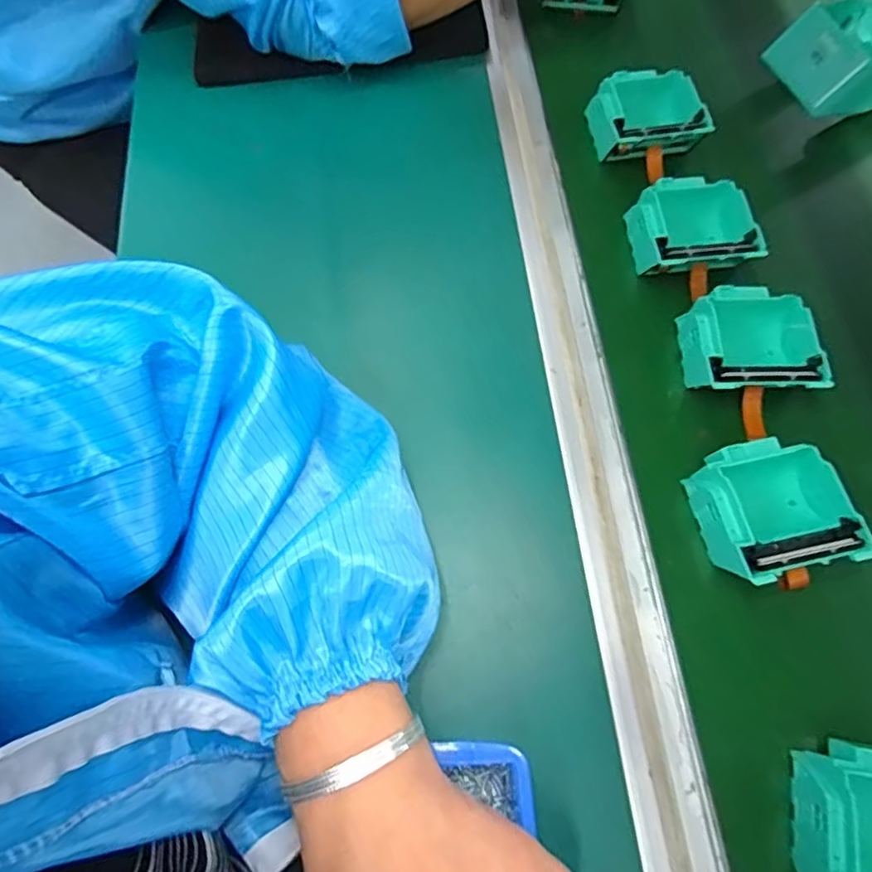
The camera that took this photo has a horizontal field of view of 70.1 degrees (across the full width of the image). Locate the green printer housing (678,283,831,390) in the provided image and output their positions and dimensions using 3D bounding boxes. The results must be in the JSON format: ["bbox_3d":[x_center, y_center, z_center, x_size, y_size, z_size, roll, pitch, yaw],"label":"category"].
[{"bbox_3d":[0.202,-0.059,0.407,0.076,0.039,0.075,2,68,3],"label":"green printer housing"}]

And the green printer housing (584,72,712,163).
[{"bbox_3d":[0.162,-0.247,0.487,0.080,0.040,0.070,-5,68,0],"label":"green printer housing"}]

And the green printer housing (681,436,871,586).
[{"bbox_3d":[0.194,0.042,0.365,0.077,0.039,0.082,-13,68,-3],"label":"green printer housing"}]

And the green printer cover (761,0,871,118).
[{"bbox_3d":[0.366,-0.314,0.505,0.189,0.059,0.090,-21,69,-6],"label":"green printer cover"}]

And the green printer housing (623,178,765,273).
[{"bbox_3d":[0.178,-0.146,0.444,0.081,0.041,0.076,-6,68,0],"label":"green printer housing"}]

